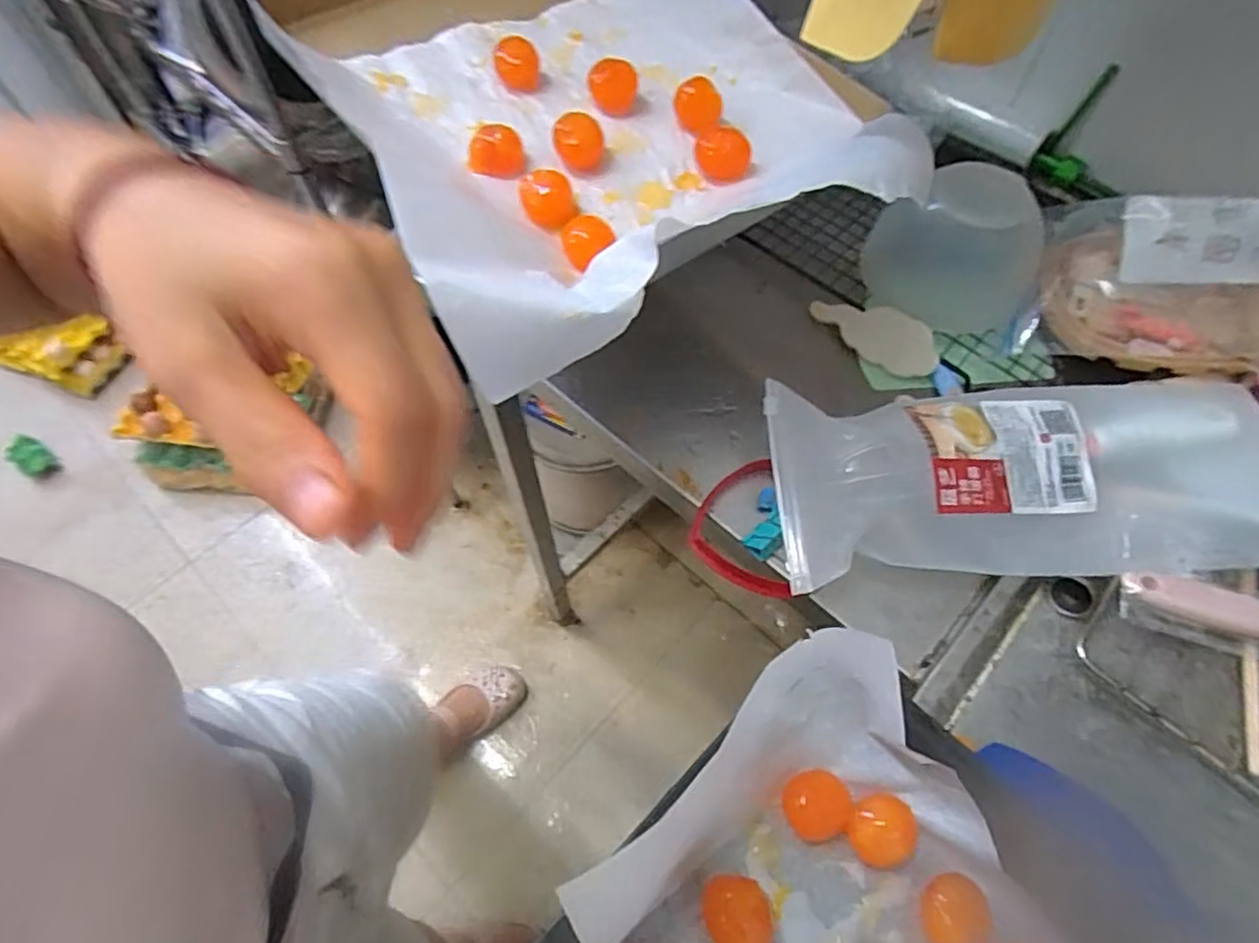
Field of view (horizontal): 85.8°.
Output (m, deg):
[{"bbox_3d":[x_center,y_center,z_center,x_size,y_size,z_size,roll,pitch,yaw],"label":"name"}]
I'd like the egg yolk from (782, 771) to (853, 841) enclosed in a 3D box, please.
[{"bbox_3d":[0.093,0.167,0.339,0.032,0.013,0.030,-2,60,-2],"label":"egg yolk"}]

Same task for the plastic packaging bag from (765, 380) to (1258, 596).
[{"bbox_3d":[0.259,-0.001,0.416,0.337,0.055,0.134,-3,60,-3],"label":"plastic packaging bag"}]

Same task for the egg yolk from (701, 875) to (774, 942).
[{"bbox_3d":[0.049,0.206,0.314,0.030,0.019,0.031,4,60,1],"label":"egg yolk"}]

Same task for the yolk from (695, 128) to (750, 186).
[{"bbox_3d":[0.055,-0.185,0.393,0.032,0.025,0.024,7,60,3],"label":"yolk"}]

